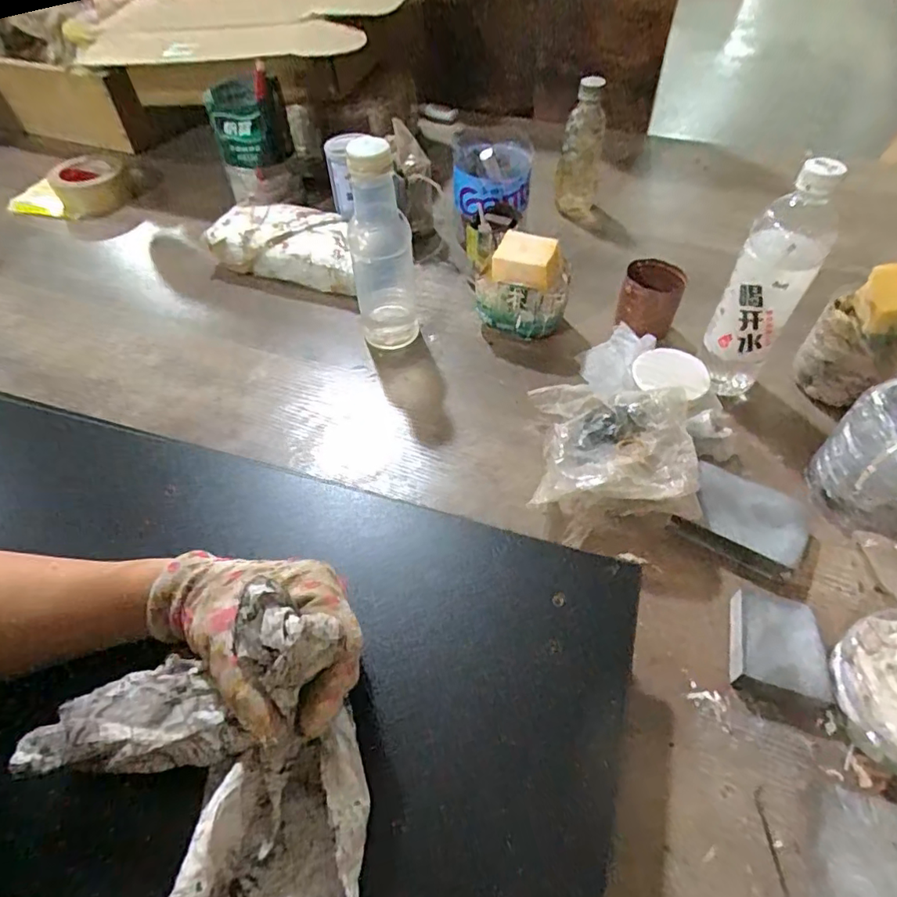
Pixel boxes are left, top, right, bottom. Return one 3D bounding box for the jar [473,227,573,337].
[{"bbox_3d":[0.083,-0.181,0.624,0.102,0.096,0.084,8,52,8],"label":"jar"}]

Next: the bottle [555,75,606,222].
[{"bbox_3d":[0.184,-0.409,0.764,0.059,0.167,0.054,8,52,8],"label":"bottle"}]

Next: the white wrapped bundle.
[{"bbox_3d":[-0.198,-0.268,0.725,0.225,0.074,0.097,16,53,14],"label":"white wrapped bundle"}]

